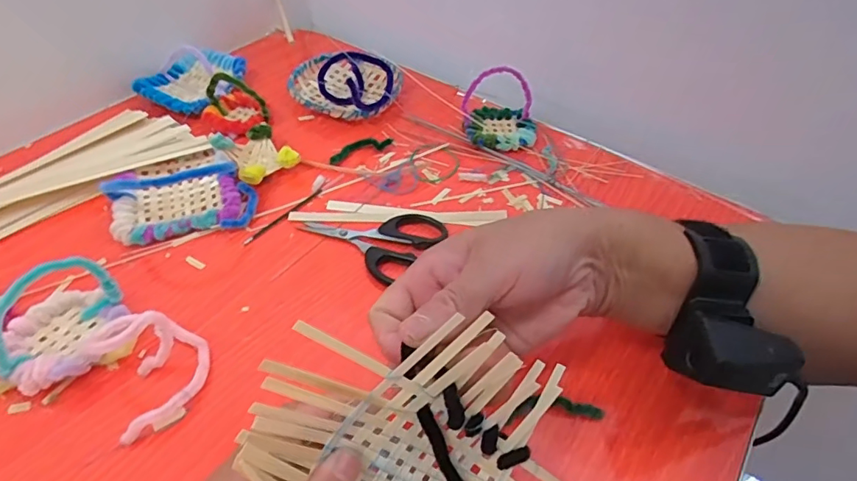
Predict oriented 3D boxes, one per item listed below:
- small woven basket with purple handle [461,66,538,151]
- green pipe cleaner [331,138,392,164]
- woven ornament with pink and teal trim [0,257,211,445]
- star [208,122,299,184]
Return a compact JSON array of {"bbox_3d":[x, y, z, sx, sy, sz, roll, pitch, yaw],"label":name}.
[{"bbox_3d":[0.067,-0.123,0.468,0.071,0.060,0.057,14,48,10],"label":"small woven basket with purple handle"},{"bbox_3d":[-0.063,-0.085,0.465,0.061,0.007,0.018,-24,53,-23],"label":"green pipe cleaner"},{"bbox_3d":[-0.195,0.055,0.297,0.130,0.056,0.073,18,49,13],"label":"woven ornament with pink and teal trim"},{"bbox_3d":[-0.147,-0.074,0.437,0.052,0.026,0.065,-34,58,-30],"label":"star"}]

